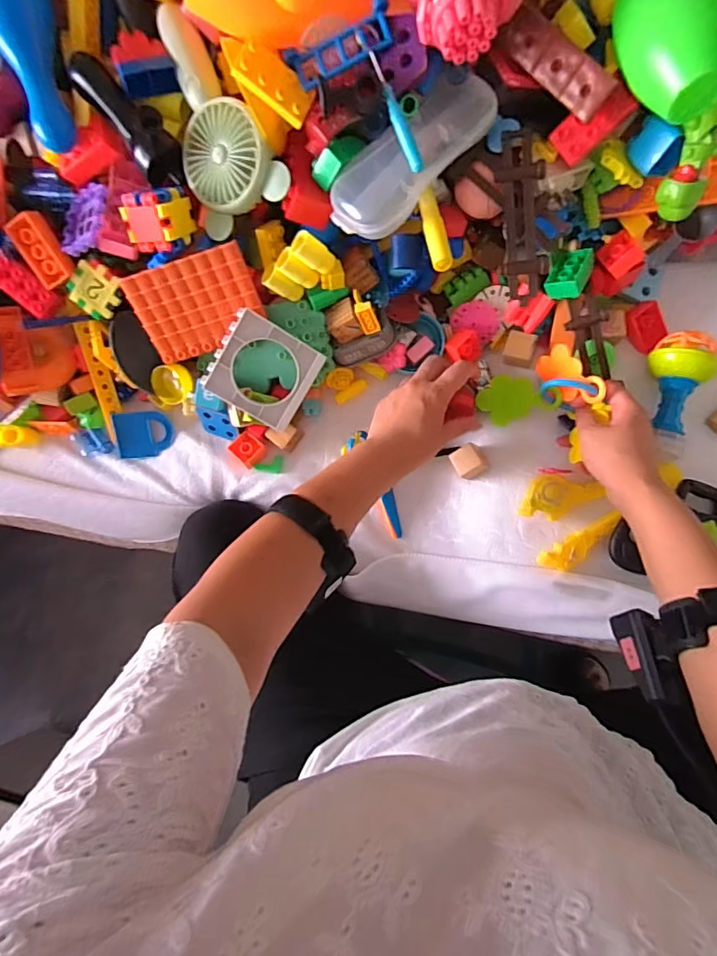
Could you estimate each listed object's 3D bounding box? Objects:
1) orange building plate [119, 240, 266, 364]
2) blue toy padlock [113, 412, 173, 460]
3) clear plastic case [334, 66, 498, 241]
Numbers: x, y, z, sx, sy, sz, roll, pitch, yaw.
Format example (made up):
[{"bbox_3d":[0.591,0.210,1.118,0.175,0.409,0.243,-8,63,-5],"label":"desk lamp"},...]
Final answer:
[{"bbox_3d":[-0.164,-0.175,0.500,0.123,0.010,0.090,-14,124,9],"label":"orange building plate"},{"bbox_3d":[-0.259,-0.052,0.593,0.068,0.012,0.056,0,110,-11],"label":"blue toy padlock"},{"bbox_3d":[0.042,-0.280,0.425,0.155,0.030,0.066,-44,84,3],"label":"clear plastic case"}]

